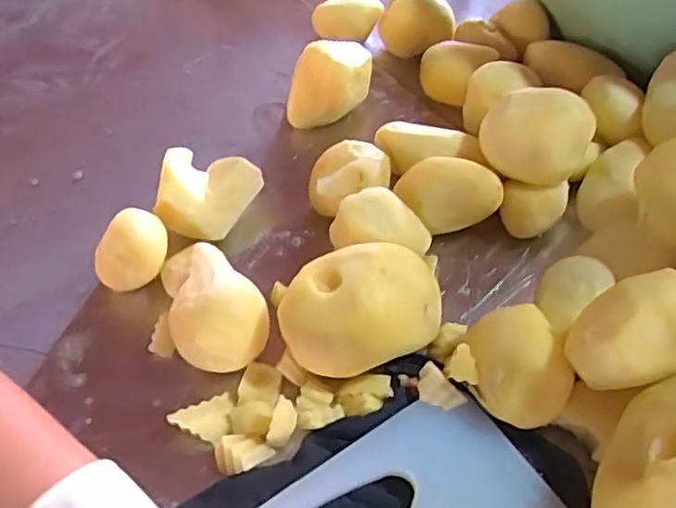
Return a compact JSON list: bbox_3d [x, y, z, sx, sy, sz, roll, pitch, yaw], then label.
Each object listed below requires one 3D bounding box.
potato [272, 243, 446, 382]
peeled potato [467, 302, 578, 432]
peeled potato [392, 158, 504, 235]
[{"bbox_3d":[0.015,0.034,0.404,0.105,0.053,0.071,-23,55,-14],"label":"potato"},{"bbox_3d":[0.105,0.063,0.374,0.054,0.042,0.070,-11,53,-5],"label":"peeled potato"},{"bbox_3d":[0.082,-0.044,0.474,0.074,0.044,0.040,-2,52,1],"label":"peeled potato"}]

